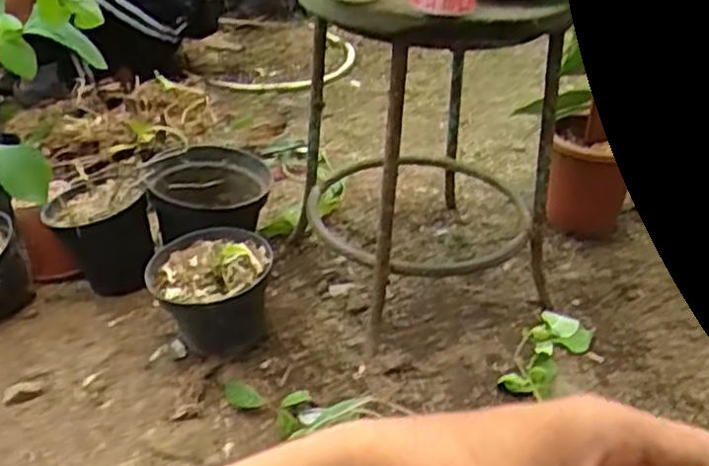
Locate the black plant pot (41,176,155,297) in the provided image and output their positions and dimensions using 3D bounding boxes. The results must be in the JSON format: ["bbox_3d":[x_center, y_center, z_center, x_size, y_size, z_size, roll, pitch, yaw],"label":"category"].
[{"bbox_3d":[-0.347,0.003,1.017,0.131,0.133,0.128,-9,40,-17],"label":"black plant pot"}]

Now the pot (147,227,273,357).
[{"bbox_3d":[-0.177,0.077,0.904,0.138,0.123,0.134,3,38,-2],"label":"pot"}]

